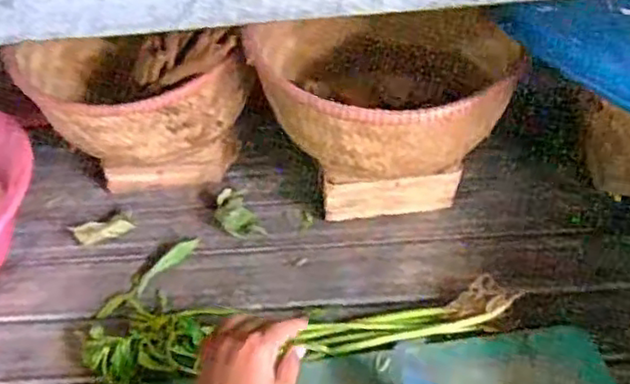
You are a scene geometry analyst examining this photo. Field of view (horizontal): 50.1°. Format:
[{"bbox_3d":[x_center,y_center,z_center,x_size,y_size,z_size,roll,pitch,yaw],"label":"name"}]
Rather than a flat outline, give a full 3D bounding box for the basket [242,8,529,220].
[{"bbox_3d":[0.060,-0.062,0.691,0.219,0.204,0.222,-11,42,-3],"label":"basket"}]

